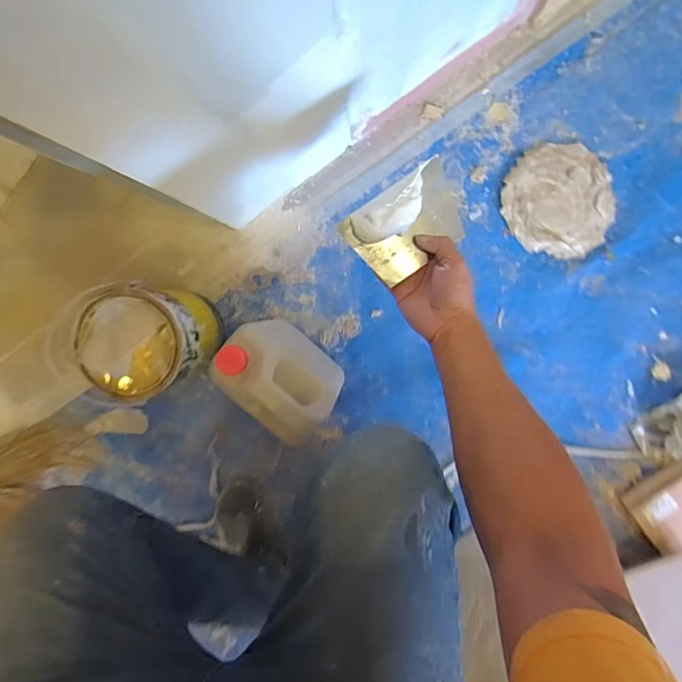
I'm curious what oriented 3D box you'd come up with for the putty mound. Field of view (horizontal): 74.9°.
[{"bbox_3d":[0.377,-0.244,0.765,0.185,0.020,0.186,0,96,4],"label":"putty mound"}]

